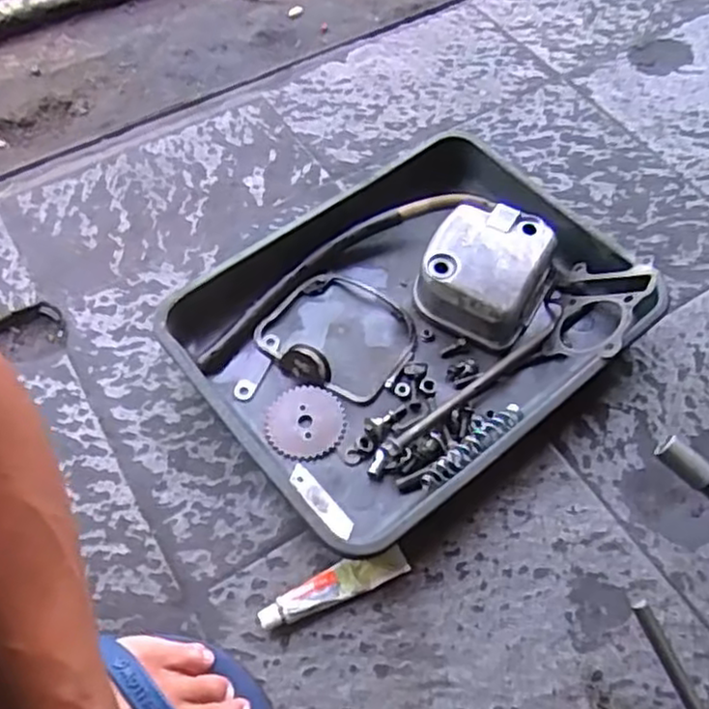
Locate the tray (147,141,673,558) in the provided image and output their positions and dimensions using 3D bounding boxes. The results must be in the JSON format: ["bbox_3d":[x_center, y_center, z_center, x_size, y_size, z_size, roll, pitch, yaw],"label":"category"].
[{"bbox_3d":[0.047,-0.032,0.614,0.347,0.057,0.279,-36,64,-19],"label":"tray"}]

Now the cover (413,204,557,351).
[{"bbox_3d":[0.115,-0.072,0.637,0.103,0.056,0.116,24,62,15],"label":"cover"}]

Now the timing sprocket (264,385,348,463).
[{"bbox_3d":[-0.040,0.054,0.589,0.064,0.004,0.063,-1,58,1],"label":"timing sprocket"}]

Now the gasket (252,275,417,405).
[{"bbox_3d":[-0.010,-0.021,0.631,0.126,0.008,0.108,31,64,19],"label":"gasket"}]

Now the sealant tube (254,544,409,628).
[{"bbox_3d":[-0.015,0.164,0.517,0.108,0.017,0.026,-22,60,-12],"label":"sealant tube"}]

